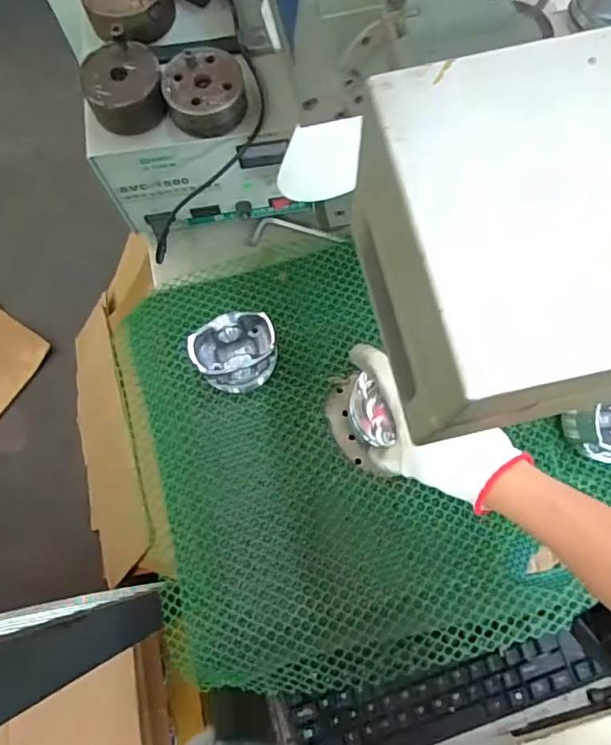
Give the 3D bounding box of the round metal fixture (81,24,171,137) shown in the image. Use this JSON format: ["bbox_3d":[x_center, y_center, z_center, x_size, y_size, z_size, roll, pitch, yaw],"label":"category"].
[{"bbox_3d":[-0.161,-0.259,0.478,0.066,0.049,0.078,-13,74,-4],"label":"round metal fixture"}]

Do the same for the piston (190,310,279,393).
[{"bbox_3d":[-0.070,-0.019,0.547,0.080,0.053,0.065,-8,74,-3],"label":"piston"}]

